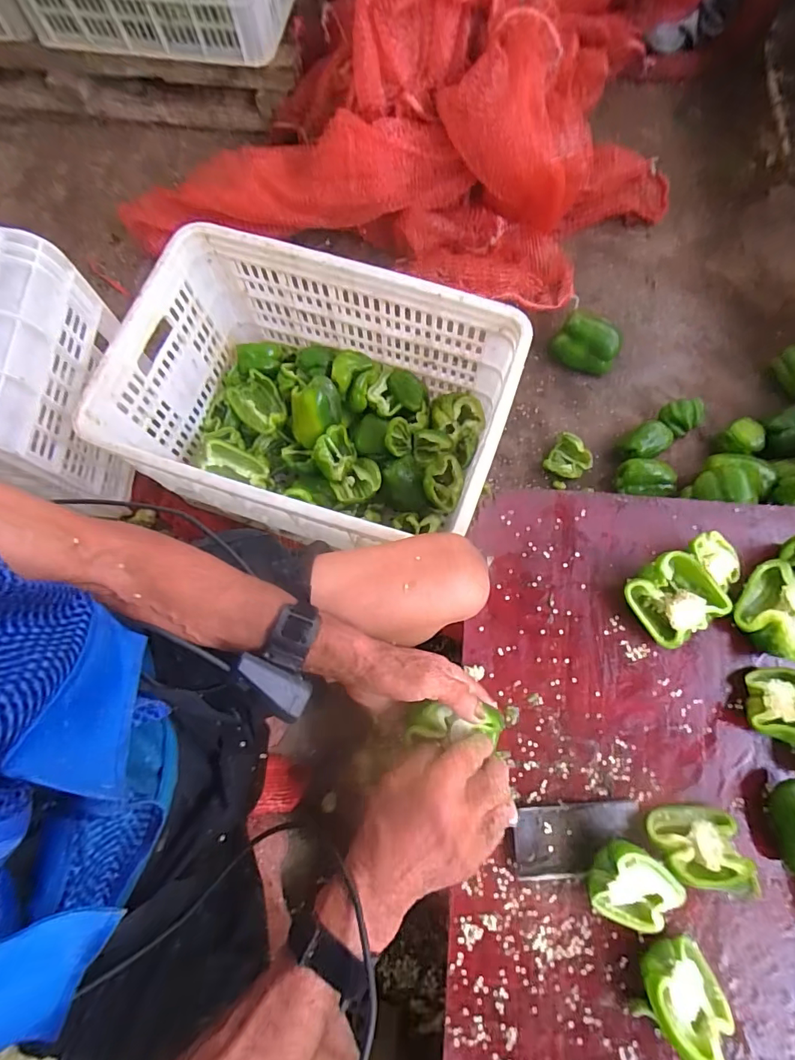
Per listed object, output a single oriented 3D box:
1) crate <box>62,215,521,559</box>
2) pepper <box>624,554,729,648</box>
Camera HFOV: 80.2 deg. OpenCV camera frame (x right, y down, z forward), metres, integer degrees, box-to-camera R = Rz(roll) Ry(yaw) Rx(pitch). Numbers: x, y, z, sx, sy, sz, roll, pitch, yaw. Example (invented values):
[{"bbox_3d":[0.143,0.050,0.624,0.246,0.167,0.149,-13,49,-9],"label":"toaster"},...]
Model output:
[{"bbox_3d":[-0.129,-0.177,0.711,0.509,0.256,0.365,19,77,6],"label":"crate"},{"bbox_3d":[0.289,0.072,0.498,0.074,0.053,0.081,-38,78,-8],"label":"pepper"}]

